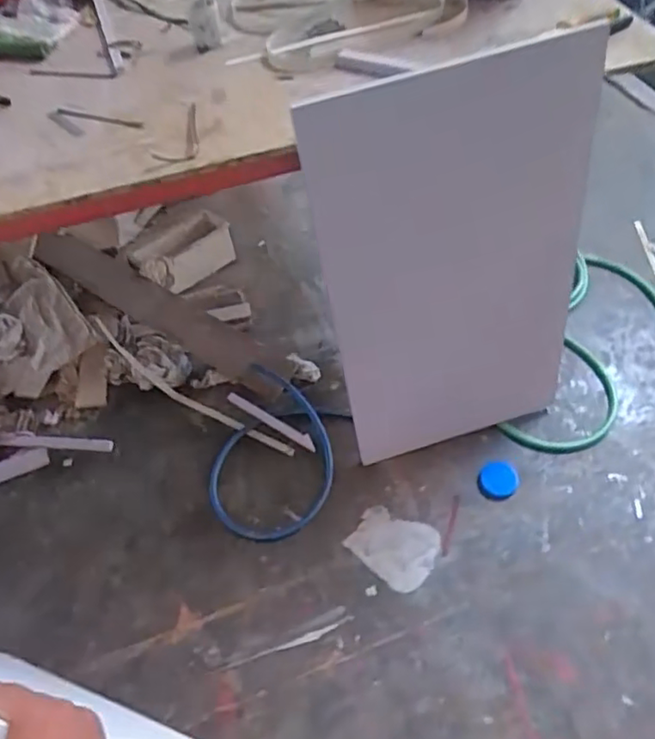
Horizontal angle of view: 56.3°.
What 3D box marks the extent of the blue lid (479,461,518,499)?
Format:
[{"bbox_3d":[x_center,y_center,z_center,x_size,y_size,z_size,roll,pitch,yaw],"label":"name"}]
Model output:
[{"bbox_3d":[0.443,0.282,1.573,0.101,0.024,0.091,-9,54,-2],"label":"blue lid"}]

